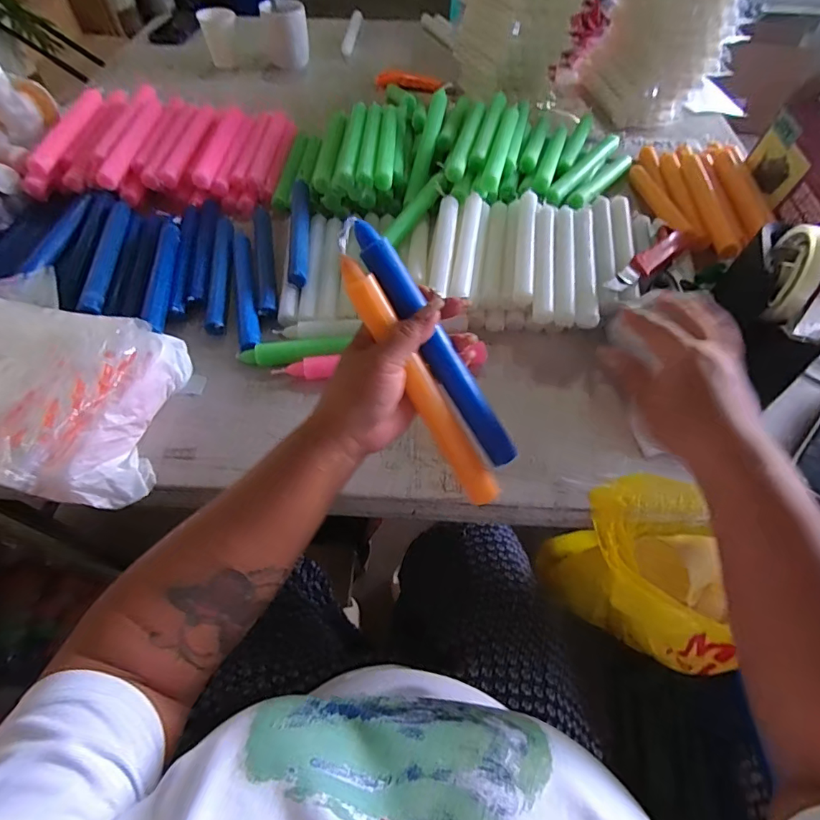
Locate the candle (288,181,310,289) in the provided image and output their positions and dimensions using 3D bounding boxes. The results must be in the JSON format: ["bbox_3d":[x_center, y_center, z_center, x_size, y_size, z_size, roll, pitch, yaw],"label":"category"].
[{"bbox_3d":[-0.140,-0.236,0.580,0.026,0.025,0.206,-5,57,-3],"label":"candle"}]

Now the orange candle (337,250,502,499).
[{"bbox_3d":[0.009,-0.014,0.327,0.022,0.016,0.203,-39,109,-22],"label":"orange candle"}]

